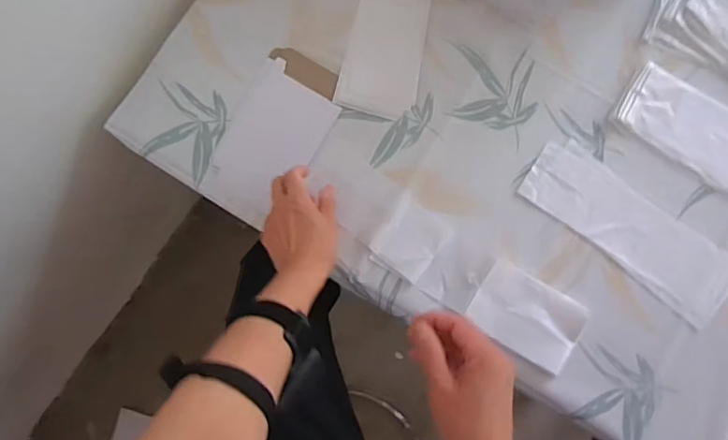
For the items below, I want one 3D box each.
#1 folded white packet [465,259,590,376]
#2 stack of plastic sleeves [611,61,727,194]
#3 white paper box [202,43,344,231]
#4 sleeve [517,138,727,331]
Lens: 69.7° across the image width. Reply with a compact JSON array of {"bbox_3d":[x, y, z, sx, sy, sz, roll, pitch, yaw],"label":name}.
[{"bbox_3d":[0.183,0.108,0.586,0.119,0.015,0.082,30,84,5],"label":"folded white packet"},{"bbox_3d":[0.419,-0.085,0.601,0.253,0.014,0.090,31,84,5],"label":"stack of plastic sleeves"},{"bbox_3d":[-0.105,-0.097,0.606,0.100,0.009,0.198,30,83,0],"label":"white paper box"},{"bbox_3d":[0.306,0.009,0.607,0.255,0.006,0.089,38,84,5],"label":"sleeve"}]

